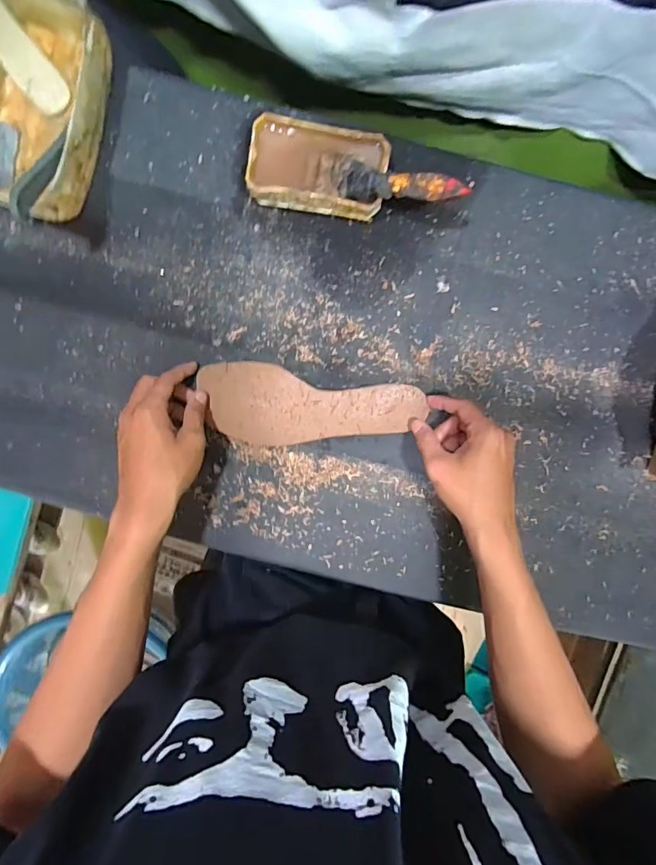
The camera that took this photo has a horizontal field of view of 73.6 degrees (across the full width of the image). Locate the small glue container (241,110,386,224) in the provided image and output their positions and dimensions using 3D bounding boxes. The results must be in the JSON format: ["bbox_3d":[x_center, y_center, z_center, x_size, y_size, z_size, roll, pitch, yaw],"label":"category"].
[{"bbox_3d":[-0.006,-0.247,0.417,0.132,0.048,0.075,9,99,-1],"label":"small glue container"}]

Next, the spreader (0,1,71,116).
[{"bbox_3d":[-0.281,-0.343,0.401,0.036,0.019,0.088,-30,134,5],"label":"spreader"}]

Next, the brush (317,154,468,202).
[{"bbox_3d":[0.052,-0.221,0.388,0.142,0.016,0.032,22,100,24],"label":"brush"}]

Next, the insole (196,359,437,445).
[{"bbox_3d":[-0.016,-0.025,0.465,0.231,0.009,0.081,5,99,-1],"label":"insole"}]

